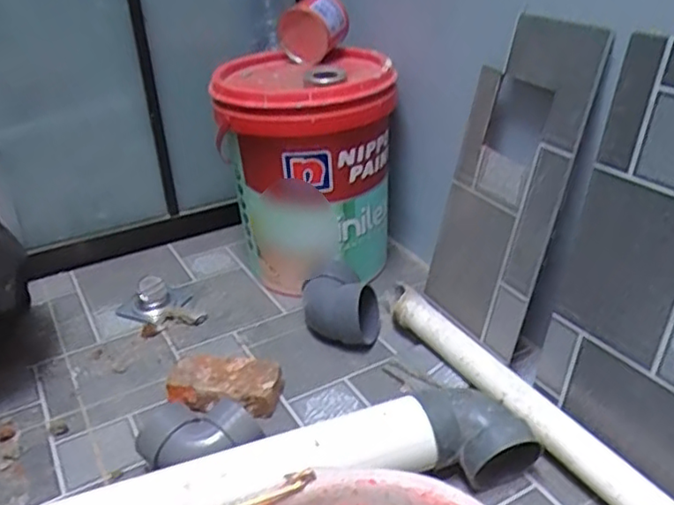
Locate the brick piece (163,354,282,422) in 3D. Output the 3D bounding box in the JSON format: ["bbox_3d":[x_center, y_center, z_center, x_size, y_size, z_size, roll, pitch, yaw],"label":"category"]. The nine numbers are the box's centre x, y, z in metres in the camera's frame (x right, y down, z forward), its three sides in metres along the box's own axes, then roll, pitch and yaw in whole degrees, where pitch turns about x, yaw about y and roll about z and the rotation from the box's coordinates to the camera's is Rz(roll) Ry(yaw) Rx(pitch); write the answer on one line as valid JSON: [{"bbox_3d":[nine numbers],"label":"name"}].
[{"bbox_3d":[-0.163,0.196,0.937,0.160,0.047,0.098,7,31,16],"label":"brick piece"}]

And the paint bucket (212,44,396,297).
[{"bbox_3d":[-0.054,-0.146,1.200,0.303,0.368,0.368,-5,30,-5],"label":"paint bucket"}]

